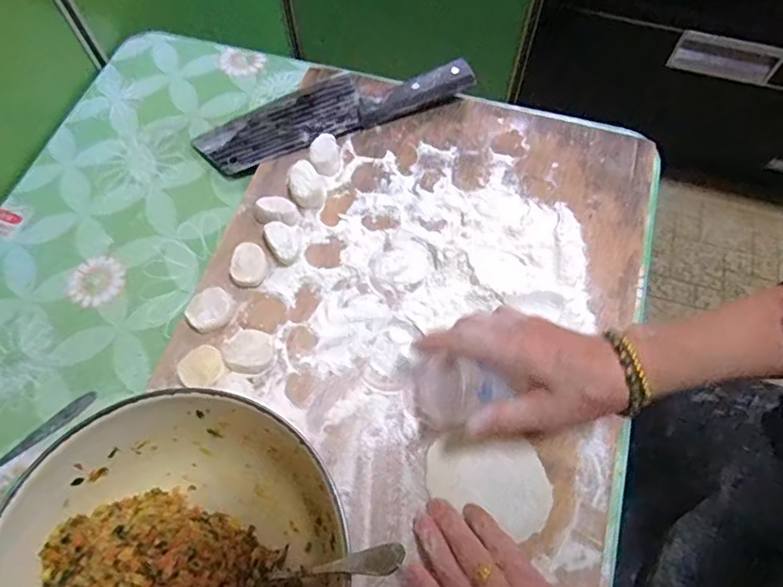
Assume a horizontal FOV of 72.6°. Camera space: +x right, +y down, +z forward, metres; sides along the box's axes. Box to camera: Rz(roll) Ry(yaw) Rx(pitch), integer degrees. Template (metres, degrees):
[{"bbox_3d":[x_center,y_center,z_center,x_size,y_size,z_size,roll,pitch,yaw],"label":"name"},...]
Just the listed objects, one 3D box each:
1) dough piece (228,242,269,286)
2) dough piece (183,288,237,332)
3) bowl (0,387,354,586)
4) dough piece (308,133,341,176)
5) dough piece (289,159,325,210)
[{"bbox_3d":[-0.122,-0.025,0.457,0.029,0.014,0.038,0,65,0],"label":"dough piece"},{"bbox_3d":[-0.149,0.014,0.441,0.034,0.011,0.036,-1,71,4],"label":"dough piece"},{"bbox_3d":[-0.129,0.171,0.325,0.193,0.095,0.195,0,65,0],"label":"bowl"},{"bbox_3d":[-0.063,-0.130,0.501,0.026,0.018,0.040,-1,65,0],"label":"dough piece"},{"bbox_3d":[-0.077,-0.098,0.487,0.030,0.020,0.044,-12,66,-5],"label":"dough piece"}]

